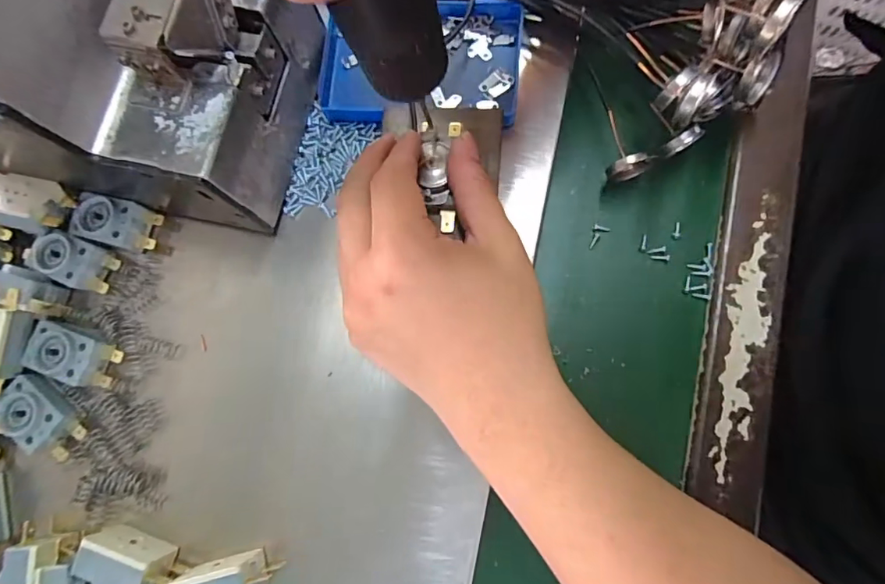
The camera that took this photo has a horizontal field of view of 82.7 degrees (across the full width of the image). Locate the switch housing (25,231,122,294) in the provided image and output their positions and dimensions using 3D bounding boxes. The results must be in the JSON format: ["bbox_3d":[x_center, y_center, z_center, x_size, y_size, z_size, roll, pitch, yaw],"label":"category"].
[{"bbox_3d":[-0.211,-0.017,0.288,0.041,0.019,0.026,20,75,7],"label":"switch housing"}]

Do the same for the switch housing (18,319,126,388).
[{"bbox_3d":[-0.203,0.036,0.277,0.041,0.016,0.027,20,83,7],"label":"switch housing"}]

